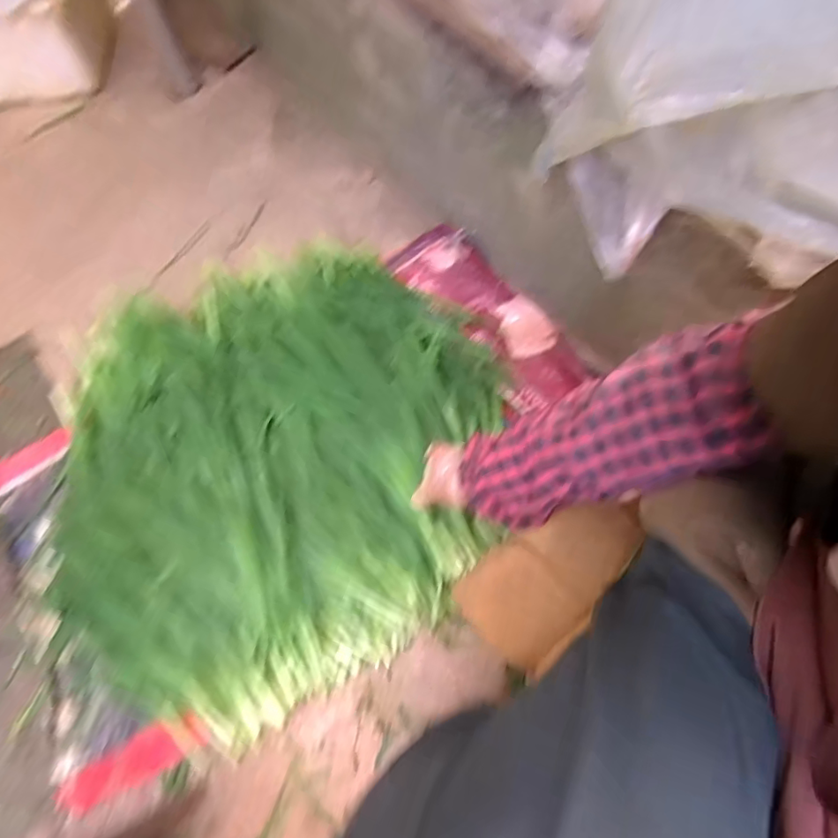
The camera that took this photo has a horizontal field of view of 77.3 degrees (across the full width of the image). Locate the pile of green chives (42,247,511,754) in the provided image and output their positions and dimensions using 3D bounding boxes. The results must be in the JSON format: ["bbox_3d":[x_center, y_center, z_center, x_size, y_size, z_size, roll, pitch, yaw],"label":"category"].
[{"bbox_3d":[-0.202,0.038,0.734,0.522,0.162,0.685,37,69,18],"label":"pile of green chives"}]

